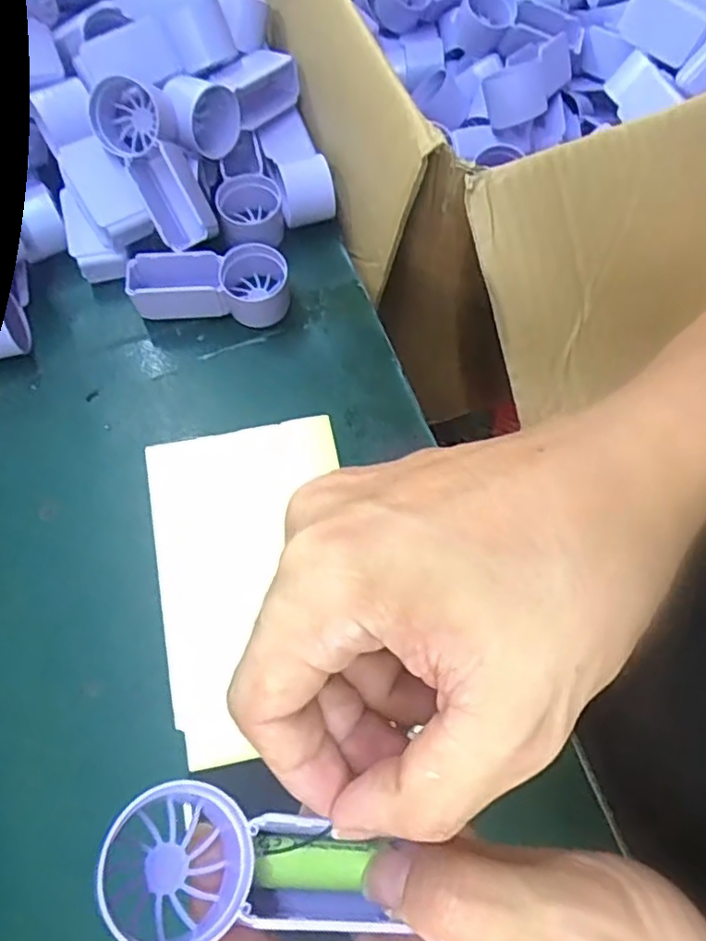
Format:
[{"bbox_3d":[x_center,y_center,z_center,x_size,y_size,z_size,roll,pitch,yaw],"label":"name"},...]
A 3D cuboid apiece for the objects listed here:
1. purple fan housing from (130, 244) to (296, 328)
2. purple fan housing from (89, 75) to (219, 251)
[{"bbox_3d":[-0.086,-0.113,0.393,0.091,0.034,0.037,1,71,-1],"label":"purple fan housing"},{"bbox_3d":[-0.114,-0.178,0.379,0.044,0.028,0.094,-30,99,-11],"label":"purple fan housing"}]

